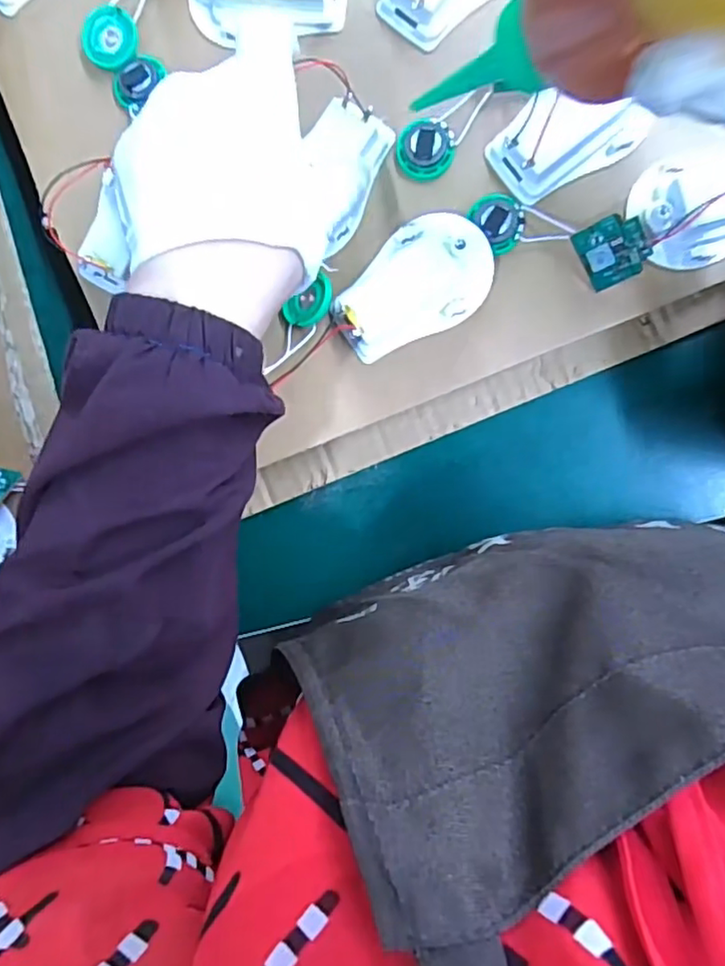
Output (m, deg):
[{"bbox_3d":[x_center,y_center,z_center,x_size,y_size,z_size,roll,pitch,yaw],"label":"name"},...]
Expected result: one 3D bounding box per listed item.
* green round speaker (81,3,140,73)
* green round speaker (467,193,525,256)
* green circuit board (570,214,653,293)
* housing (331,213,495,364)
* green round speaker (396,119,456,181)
[{"bbox_3d":[-0.129,-0.226,0.313,0.026,0.007,0.028,0,89,5],"label":"green round speaker"},{"bbox_3d":[0.068,-0.128,0.300,0.023,0.009,0.028,-35,86,4],"label":"green round speaker"},{"bbox_3d":[0.116,-0.107,0.284,0.029,0.004,0.031,-21,119,31],"label":"green circuit board"},{"bbox_3d":[0.024,-0.096,0.298,0.079,0.018,0.053,-29,87,4],"label":"housing"},{"bbox_3d":[0.031,-0.165,0.301,0.028,0.009,0.027,0,89,5],"label":"green round speaker"}]

